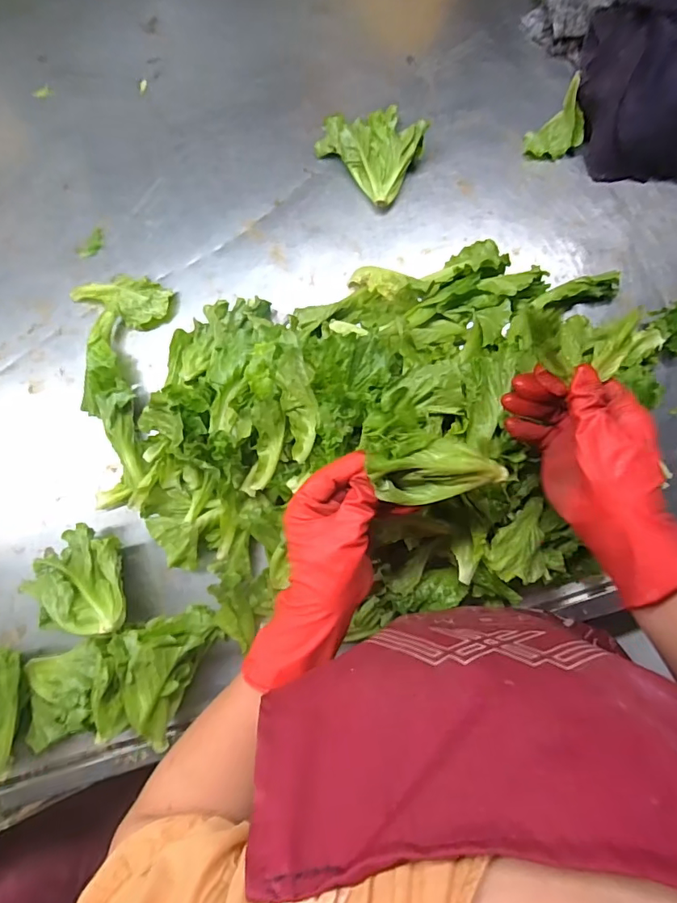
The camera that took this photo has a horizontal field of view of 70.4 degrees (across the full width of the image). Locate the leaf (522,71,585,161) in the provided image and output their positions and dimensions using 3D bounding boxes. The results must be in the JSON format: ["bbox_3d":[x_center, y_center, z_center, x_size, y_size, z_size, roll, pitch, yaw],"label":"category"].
[{"bbox_3d":[0.218,-0.324,0.476,0.047,0.059,0.037,-29,82,2],"label":"leaf"}]

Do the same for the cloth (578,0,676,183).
[{"bbox_3d":[0.310,-0.343,0.450,0.161,0.103,0.128,18,86,7],"label":"cloth"}]

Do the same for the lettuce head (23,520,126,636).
[{"bbox_3d":[-0.263,0.129,0.481,0.104,0.052,0.100,-11,83,4],"label":"lettuce head"}]

